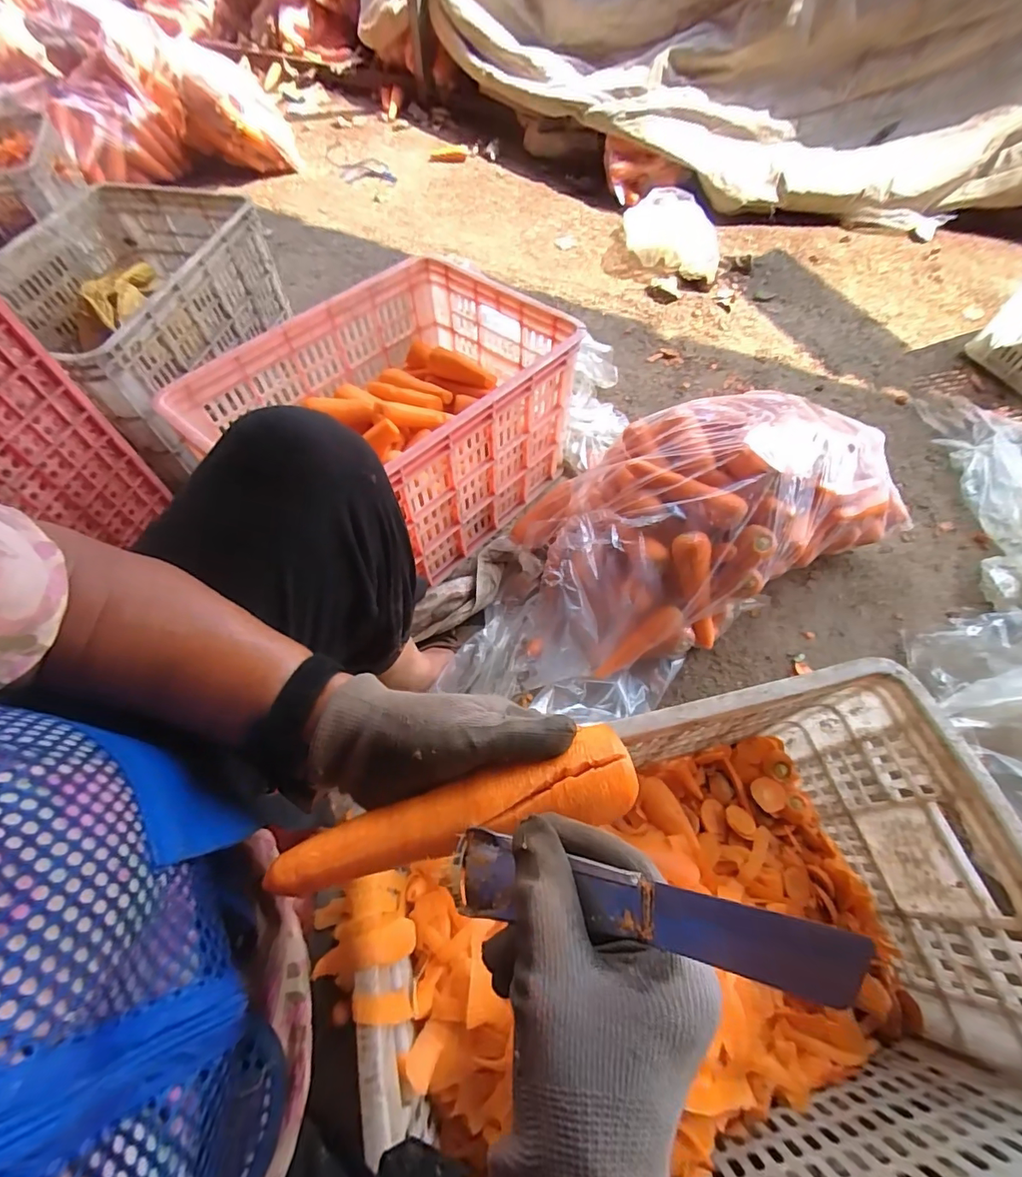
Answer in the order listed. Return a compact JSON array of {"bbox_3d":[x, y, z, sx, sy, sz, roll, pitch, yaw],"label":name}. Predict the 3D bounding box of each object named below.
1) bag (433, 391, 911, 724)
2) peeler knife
[{"bbox_3d":[0.266,-0.099,0.735,0.622,0.252,0.310,-27,64,-15],"label":"bag"},{"bbox_3d":[0.039,0.125,0.190,0.166,0.008,0.033,-14,51,39],"label":"peeler knife"}]

